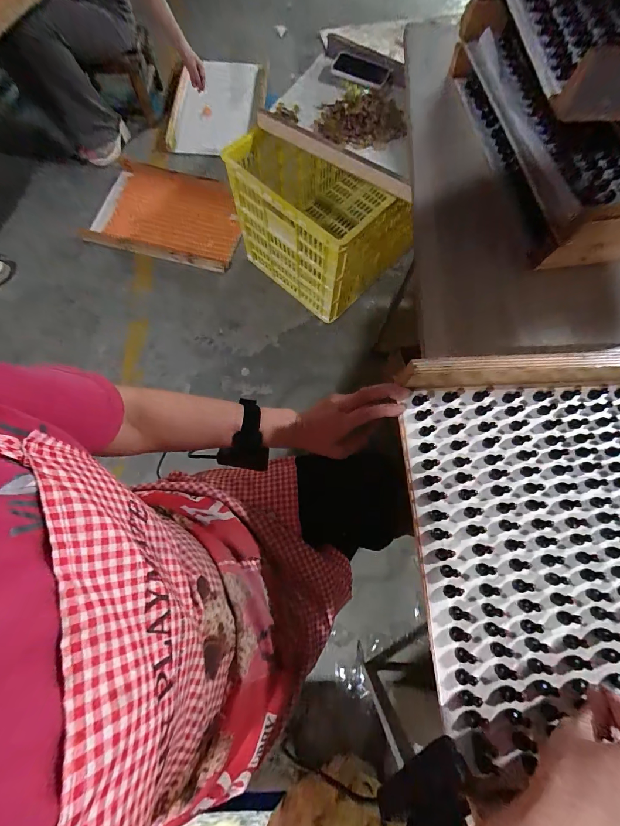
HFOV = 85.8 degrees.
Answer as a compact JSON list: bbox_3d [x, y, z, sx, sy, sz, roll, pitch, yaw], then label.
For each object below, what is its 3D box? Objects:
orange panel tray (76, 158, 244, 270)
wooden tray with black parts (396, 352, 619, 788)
[{"bbox_3d":[-0.529,-0.752,1.256,0.529,0.076,0.362,13,87,3],"label":"orange panel tray"},{"bbox_3d":[0.389,0.125,0.311,0.562,0.055,0.378,-2,71,0],"label":"wooden tray with black parts"}]

